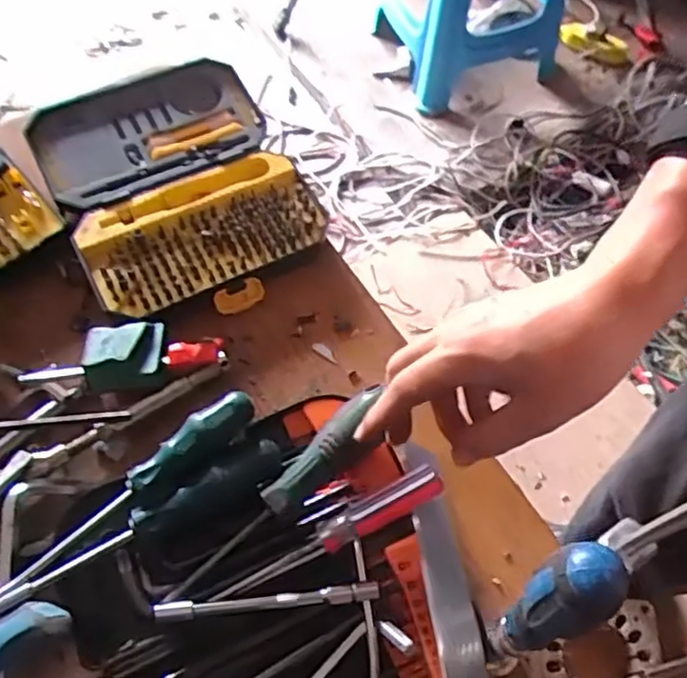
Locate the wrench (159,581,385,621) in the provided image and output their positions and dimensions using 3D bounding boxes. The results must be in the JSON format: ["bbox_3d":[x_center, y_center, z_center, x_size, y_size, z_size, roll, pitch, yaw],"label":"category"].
[{"bbox_3d":[-0.044,0.152,0.386,0.128,0.008,0.011,-5,63,-3],"label":"wrench"}]

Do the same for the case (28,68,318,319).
[{"bbox_3d":[-0.134,-0.126,0.537,0.178,0.026,0.234,-25,66,-13],"label":"case"}]

